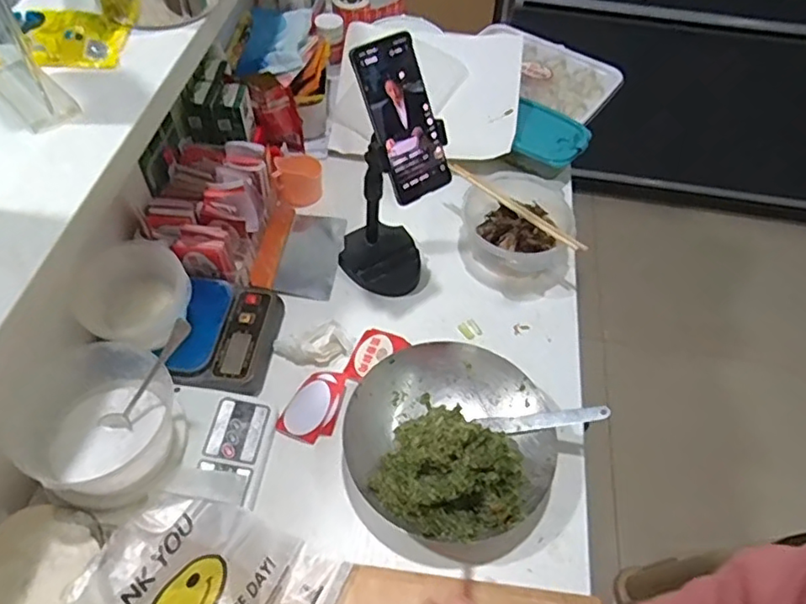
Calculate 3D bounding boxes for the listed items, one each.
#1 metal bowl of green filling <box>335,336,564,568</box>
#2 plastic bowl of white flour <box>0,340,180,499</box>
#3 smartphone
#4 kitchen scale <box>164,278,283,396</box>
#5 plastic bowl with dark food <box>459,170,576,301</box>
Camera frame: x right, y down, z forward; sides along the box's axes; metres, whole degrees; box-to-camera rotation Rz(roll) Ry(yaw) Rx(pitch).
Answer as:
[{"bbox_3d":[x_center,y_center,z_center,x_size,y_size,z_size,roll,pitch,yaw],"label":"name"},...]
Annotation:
[{"bbox_3d":[0.054,0.143,0.635,0.224,0.066,0.215,1,53,-2],"label":"metal bowl of green filling"},{"bbox_3d":[-0.298,0.116,0.582,0.120,0.090,0.143,7,53,2],"label":"plastic bowl of white flour"},{"bbox_3d":[0.001,-0.189,0.617,0.077,0.163,0.011,-29,23,-22],"label":"smartphone"},{"bbox_3d":[-0.211,0.037,0.719,0.126,0.034,0.149,5,53,1],"label":"kitchen scale"},{"bbox_3d":[0.156,-0.094,0.821,0.152,0.073,0.154,1,53,-2],"label":"plastic bowl with dark food"}]

